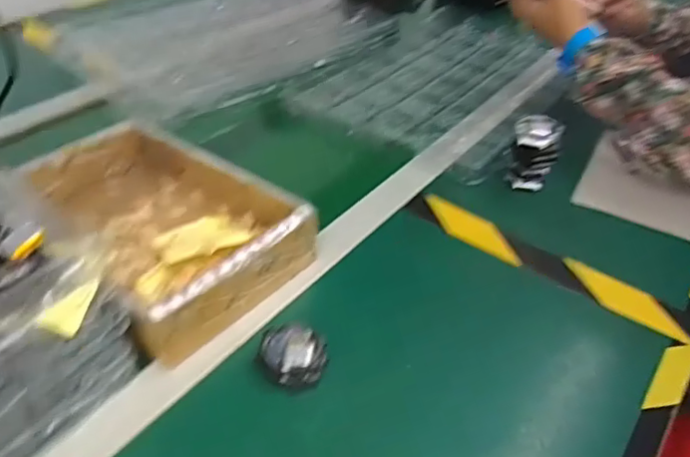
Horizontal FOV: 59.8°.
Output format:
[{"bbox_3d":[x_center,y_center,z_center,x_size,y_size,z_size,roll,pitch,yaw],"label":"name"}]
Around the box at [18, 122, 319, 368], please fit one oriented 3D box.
[{"bbox_3d":[-0.175,-0.013,0.569,0.175,0.072,0.283,-29,50,-32],"label":"box"}]

